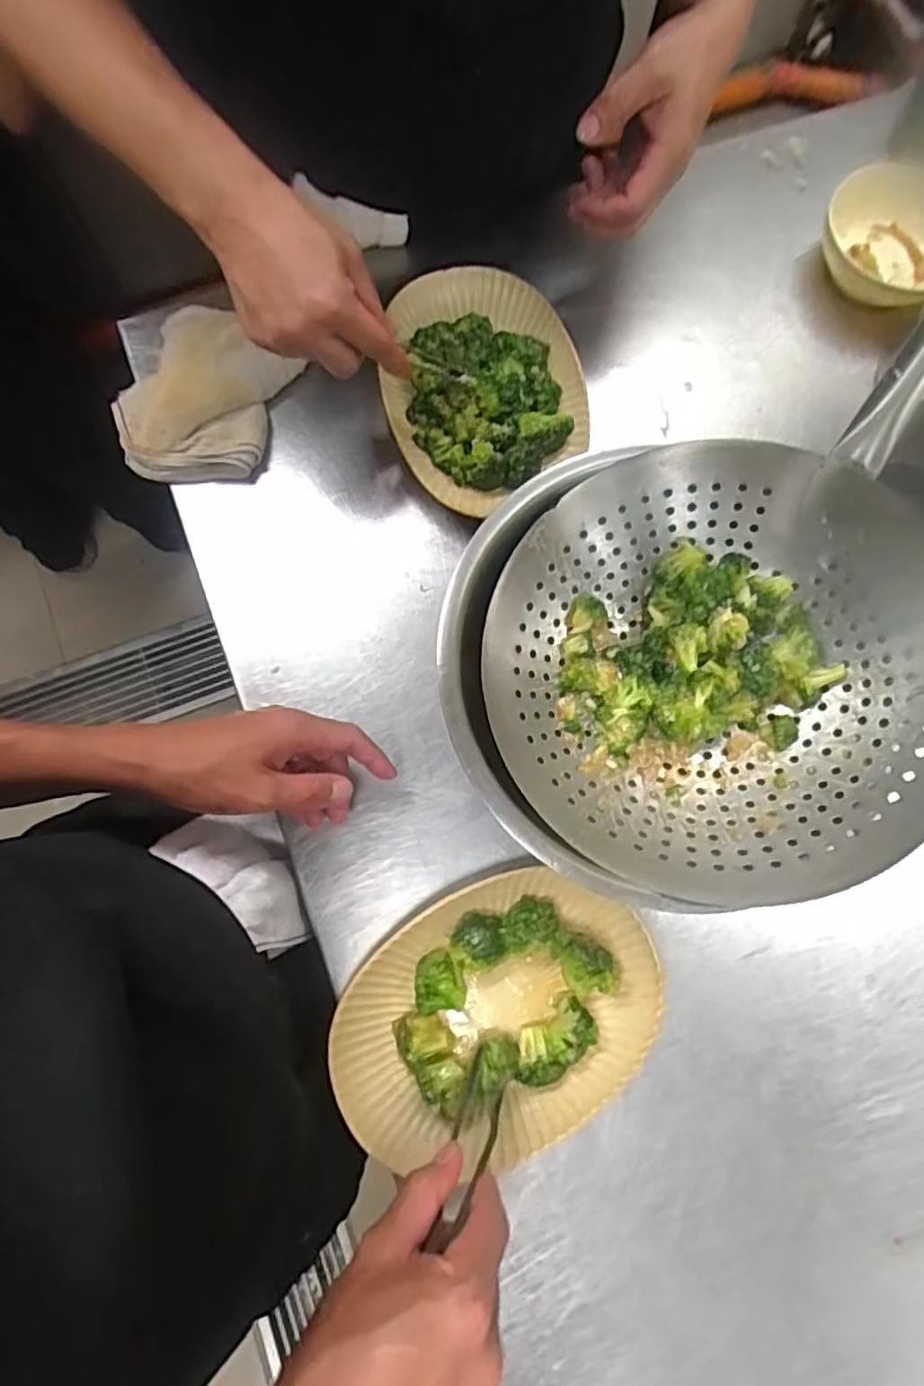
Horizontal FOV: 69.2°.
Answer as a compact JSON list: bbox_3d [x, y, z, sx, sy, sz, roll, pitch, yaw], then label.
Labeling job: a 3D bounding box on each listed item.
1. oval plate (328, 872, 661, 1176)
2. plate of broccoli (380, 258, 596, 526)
[{"bbox_3d":[0.024,0.220,0.460,0.224,0.033,0.161,-23,80,-6],"label":"oval plate"},{"bbox_3d":[0.018,-0.260,0.560,0.164,0.052,0.203,-14,77,-4],"label":"plate of broccoli"}]

